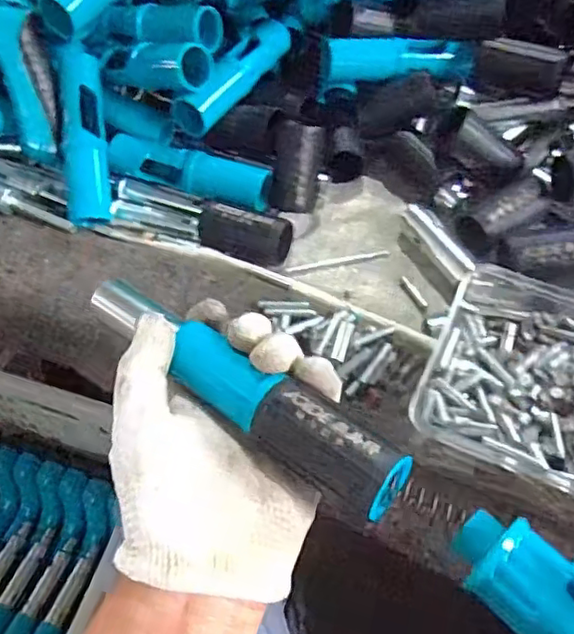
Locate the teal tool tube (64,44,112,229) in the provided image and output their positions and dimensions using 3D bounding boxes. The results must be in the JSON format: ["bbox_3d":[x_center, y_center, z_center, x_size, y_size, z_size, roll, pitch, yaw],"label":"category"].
[{"bbox_3d":[-0.142,-0.126,0.433,0.025,0.024,0.122,-3,92,2],"label":"teal tool tube"}]

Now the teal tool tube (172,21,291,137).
[{"bbox_3d":[-0.038,-0.177,0.453,0.024,0.033,0.120,25,61,20],"label":"teal tool tube"}]

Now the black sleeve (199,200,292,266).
[{"bbox_3d":[-0.030,-0.059,0.423,0.061,0.027,0.033,17,58,15],"label":"black sleeve"}]

